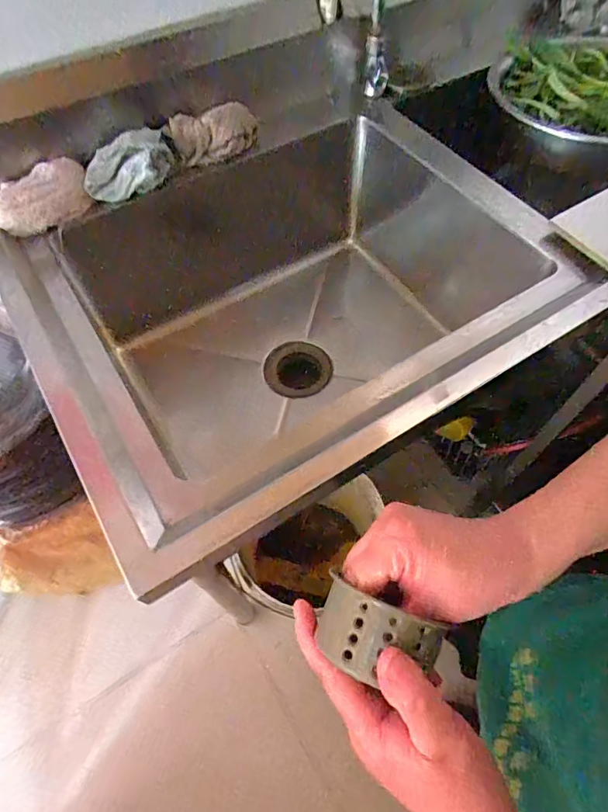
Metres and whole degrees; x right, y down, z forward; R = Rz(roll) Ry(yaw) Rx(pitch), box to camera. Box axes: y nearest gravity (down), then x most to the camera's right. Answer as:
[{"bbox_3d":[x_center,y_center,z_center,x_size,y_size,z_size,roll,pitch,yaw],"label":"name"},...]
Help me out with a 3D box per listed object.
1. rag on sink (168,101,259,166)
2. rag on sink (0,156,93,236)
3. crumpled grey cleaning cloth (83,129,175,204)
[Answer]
[{"bbox_3d":[-0.122,-0.381,0.668,0.133,0.051,0.056,-22,62,-11],"label":"rag on sink"},{"bbox_3d":[-0.331,-0.265,0.603,0.110,0.050,0.081,-11,60,-5],"label":"rag on sink"},{"bbox_3d":[-0.231,-0.320,0.628,0.115,0.050,0.073,-15,61,-8],"label":"crumpled grey cleaning cloth"}]

